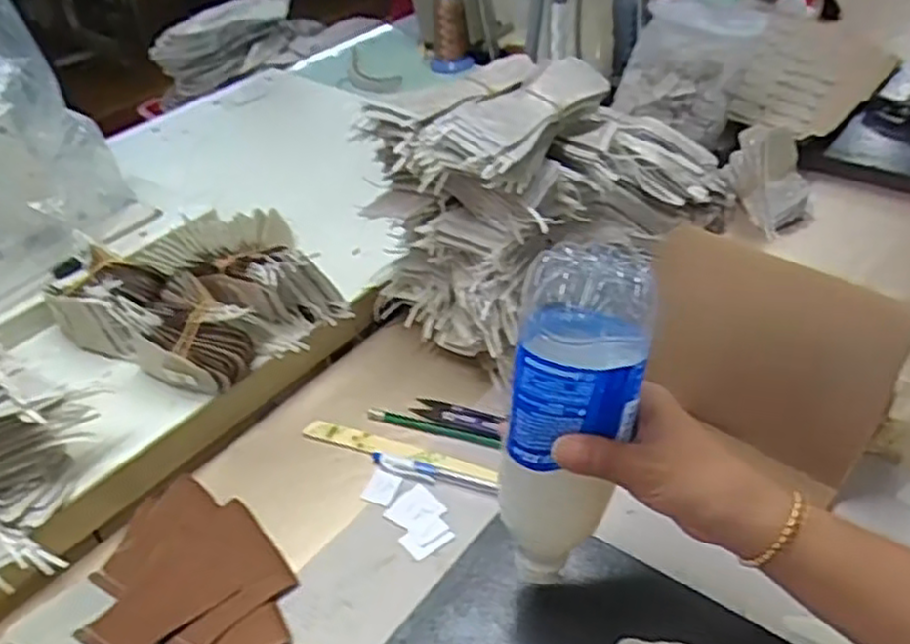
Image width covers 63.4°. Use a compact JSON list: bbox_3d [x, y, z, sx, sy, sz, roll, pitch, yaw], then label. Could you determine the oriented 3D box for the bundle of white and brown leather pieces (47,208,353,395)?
[{"bbox_3d":[-0.233,-0.031,0.673,0.207,0.073,0.202,-3,40,2],"label":"bundle of white and brown leather pieces"}]

